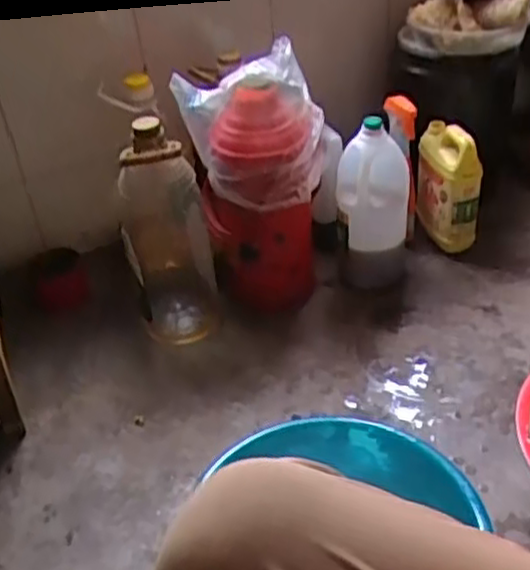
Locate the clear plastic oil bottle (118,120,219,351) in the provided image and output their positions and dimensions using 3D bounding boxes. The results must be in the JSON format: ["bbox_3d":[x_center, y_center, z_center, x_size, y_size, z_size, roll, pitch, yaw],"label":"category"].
[{"bbox_3d":[-0.158,-0.082,1.191,0.141,0.326,0.144,-7,36,-7],"label":"clear plastic oil bottle"}]

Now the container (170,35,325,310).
[{"bbox_3d":[-0.011,-0.181,1.275,0.243,0.391,0.256,-1,36,2],"label":"container"}]

